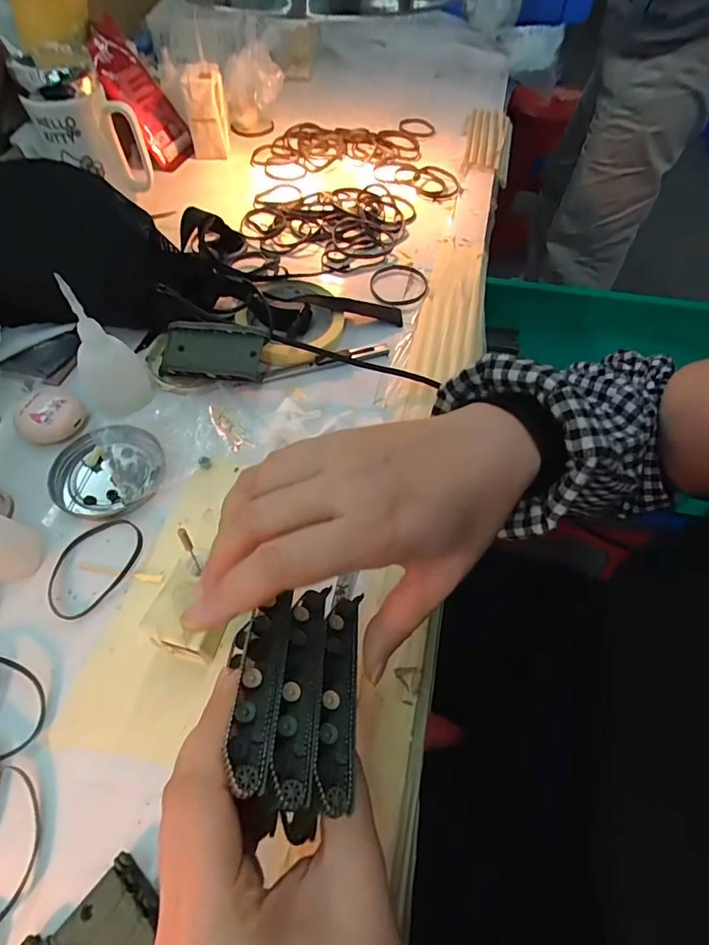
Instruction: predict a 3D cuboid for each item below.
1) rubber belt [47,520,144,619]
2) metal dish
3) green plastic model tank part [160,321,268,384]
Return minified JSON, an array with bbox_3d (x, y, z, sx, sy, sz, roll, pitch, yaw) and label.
[{"bbox_3d":[-0.174,0.060,0.310,0.046,0.004,0.070,32,61,16],"label":"rubber belt"},{"bbox_3d":[-0.183,-0.001,0.348,0.082,0.012,0.075,2,57,-3],"label":"metal dish"},{"bbox_3d":[-0.120,-0.101,0.387,0.092,0.013,0.043,8,86,10],"label":"green plastic model tank part"}]

